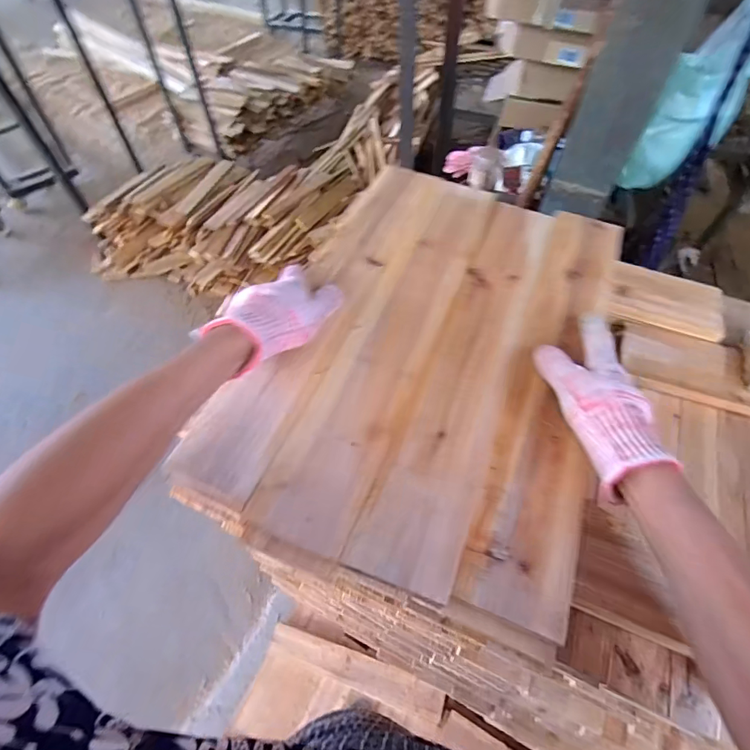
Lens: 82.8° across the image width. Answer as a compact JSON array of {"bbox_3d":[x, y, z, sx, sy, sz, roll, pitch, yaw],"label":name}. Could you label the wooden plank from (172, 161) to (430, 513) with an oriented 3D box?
[{"bbox_3d":[-0.043,-0.091,0.459,0.082,0.015,0.475,19,59,12],"label":"wooden plank"}]

